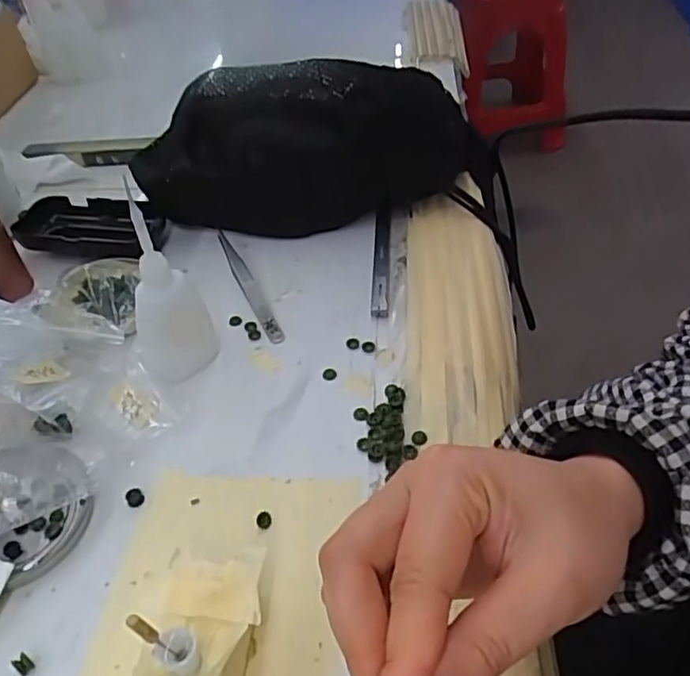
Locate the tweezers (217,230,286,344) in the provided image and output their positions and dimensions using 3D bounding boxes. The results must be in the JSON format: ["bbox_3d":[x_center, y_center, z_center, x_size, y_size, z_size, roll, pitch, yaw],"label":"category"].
[{"bbox_3d":[-0.071,-0.042,0.444,0.011,0.005,0.134,-20,47,-15],"label":"tweezers"}]

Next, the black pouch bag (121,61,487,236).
[{"bbox_3d":[-0.029,-0.145,0.471,0.251,0.101,0.107,-2,45,2],"label":"black pouch bag"}]

